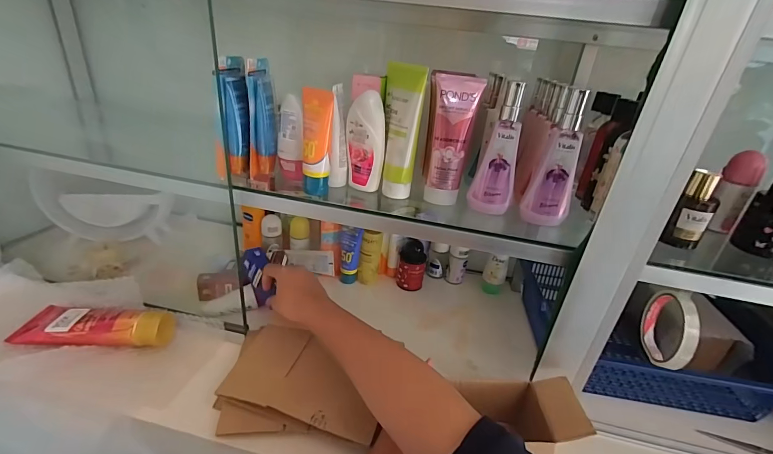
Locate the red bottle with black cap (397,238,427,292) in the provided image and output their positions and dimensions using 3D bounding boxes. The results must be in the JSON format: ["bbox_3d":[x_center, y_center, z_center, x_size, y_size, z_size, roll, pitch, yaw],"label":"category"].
[{"bbox_3d":[0.051,0.074,0.715,0.051,0.094,0.040,9,28,4],"label":"red bottle with black cap"}]

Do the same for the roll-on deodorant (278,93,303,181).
[{"bbox_3d":[-0.127,-0.116,0.481,0.030,0.103,0.027,-3,30,-18],"label":"roll-on deodorant"}]

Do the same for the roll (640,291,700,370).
[{"bbox_3d":[0.320,0.114,0.415,0.011,0.087,0.094,12,29,11],"label":"roll"}]

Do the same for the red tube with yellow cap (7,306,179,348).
[{"bbox_3d":[-0.406,0.139,0.508,0.189,0.044,0.070,8,28,3],"label":"red tube with yellow cap"}]

